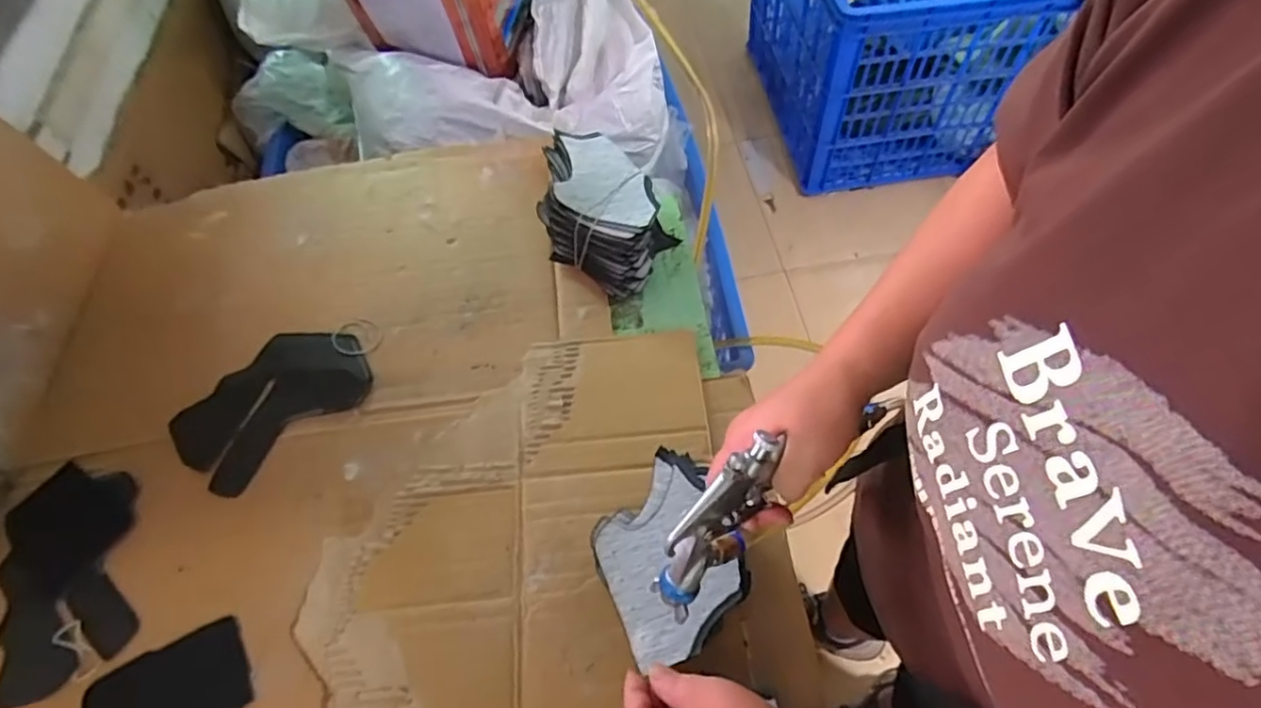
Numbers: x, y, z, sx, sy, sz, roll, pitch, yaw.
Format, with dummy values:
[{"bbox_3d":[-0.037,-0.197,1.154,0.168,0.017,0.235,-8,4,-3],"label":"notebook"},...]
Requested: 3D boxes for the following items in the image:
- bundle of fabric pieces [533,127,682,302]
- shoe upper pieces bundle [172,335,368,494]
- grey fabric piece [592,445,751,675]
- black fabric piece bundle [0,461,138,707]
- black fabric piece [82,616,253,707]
[{"bbox_3d":[-0.033,-0.156,0.678,0.150,0.101,0.114,29,66,19],"label":"bundle of fabric pieces"},{"bbox_3d":[-0.364,0.046,0.641,0.129,0.005,0.186,38,69,22],"label":"shoe upper pieces bundle"},{"bbox_3d":[0.026,0.147,0.472,0.097,0.012,0.144,-18,60,-6],"label":"grey fabric piece"},{"bbox_3d":[-0.519,0.196,0.579,0.123,0.012,0.207,-23,61,-9],"label":"black fabric piece bundle"},{"bbox_3d":[-0.372,0.278,0.505,0.124,0.010,0.095,-31,63,-13],"label":"black fabric piece"}]

